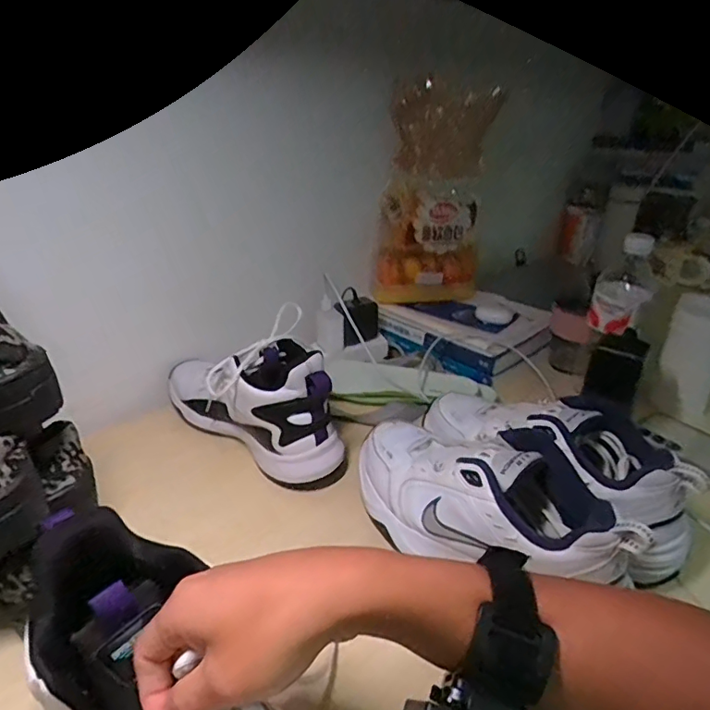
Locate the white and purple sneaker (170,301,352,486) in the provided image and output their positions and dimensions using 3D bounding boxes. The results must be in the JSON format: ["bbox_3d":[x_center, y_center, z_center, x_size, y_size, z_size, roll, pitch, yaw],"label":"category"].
[{"bbox_3d":[-0.118,0.038,0.600,0.116,0.144,0.257,-24,37,-39],"label":"white and purple sneaker"}]

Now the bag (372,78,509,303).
[{"bbox_3d":[0.128,-0.258,0.838,0.167,0.323,0.096,3,28,5],"label":"bag"}]

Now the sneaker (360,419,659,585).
[{"bbox_3d":[0.107,0.127,0.459,0.255,0.111,0.101,22,34,35],"label":"sneaker"}]

